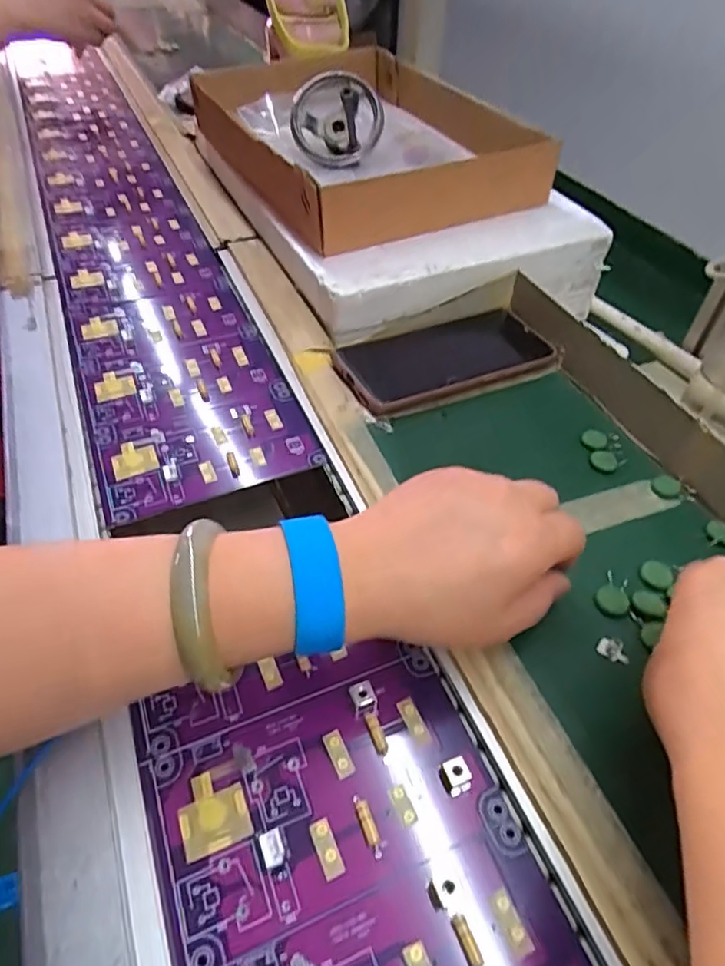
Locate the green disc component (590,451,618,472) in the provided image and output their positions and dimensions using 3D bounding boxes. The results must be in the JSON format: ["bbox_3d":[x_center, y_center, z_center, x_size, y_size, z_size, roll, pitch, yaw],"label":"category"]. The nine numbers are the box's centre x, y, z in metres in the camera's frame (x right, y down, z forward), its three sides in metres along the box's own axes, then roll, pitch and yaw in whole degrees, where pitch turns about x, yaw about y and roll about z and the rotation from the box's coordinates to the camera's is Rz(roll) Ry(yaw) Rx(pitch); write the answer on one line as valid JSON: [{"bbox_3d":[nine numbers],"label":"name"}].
[{"bbox_3d":[0.158,-0.015,0.384,0.017,0.004,0.015,34,55,25],"label":"green disc component"}]

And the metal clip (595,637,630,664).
[{"bbox_3d":[0.127,0.083,0.294,0.016,0.004,0.009,34,55,25],"label":"metal clip"}]

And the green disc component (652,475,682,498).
[{"bbox_3d":[0.193,0.002,0.371,0.018,0.004,0.016,-28,55,-25],"label":"green disc component"}]

